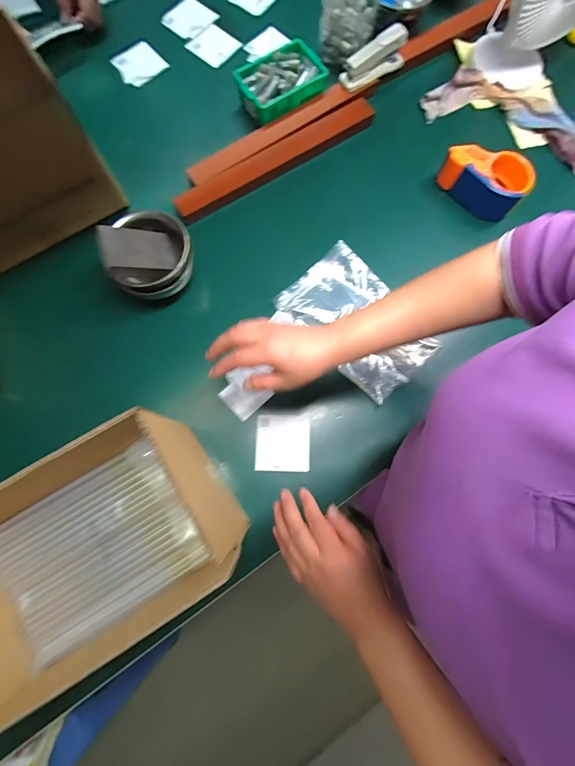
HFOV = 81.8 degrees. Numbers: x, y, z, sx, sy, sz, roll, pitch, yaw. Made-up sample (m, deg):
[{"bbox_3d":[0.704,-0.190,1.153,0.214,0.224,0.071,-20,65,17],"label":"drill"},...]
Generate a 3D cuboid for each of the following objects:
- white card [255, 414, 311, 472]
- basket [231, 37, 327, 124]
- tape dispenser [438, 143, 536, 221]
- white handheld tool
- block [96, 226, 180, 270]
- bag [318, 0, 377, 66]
[{"bbox_3d":[-0.007,0.090,0.502,0.080,0.008,0.083,2,77,-1],"label":"white card"},{"bbox_3d":[-0.013,-0.541,0.613,0.149,0.058,0.101,-32,80,-8],"label":"basket"},{"bbox_3d":[0.333,-0.348,0.569,0.140,0.071,0.083,34,79,6],"label":"tape dispenser"},{"bbox_3d":[0.158,-0.579,0.591,0.123,0.060,0.025,-30,80,-7],"label":"white handheld tool"},{"bbox_3d":[-0.224,-0.196,0.494,0.100,0.020,0.071,-12,76,-40],"label":"block"},{"bbox_3d":[0.109,-0.665,0.624,0.099,0.088,0.105,5,77,0],"label":"bag"}]

